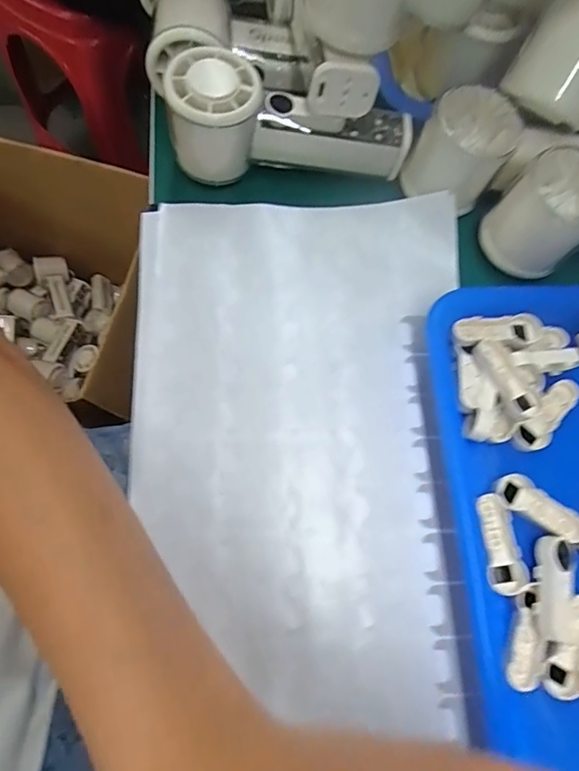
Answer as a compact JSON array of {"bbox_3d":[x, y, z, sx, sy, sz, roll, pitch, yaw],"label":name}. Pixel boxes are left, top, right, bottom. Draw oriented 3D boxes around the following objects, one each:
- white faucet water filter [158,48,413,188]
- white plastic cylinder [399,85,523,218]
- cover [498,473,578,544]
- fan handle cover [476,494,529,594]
[{"bbox_3d":[0.000,-0.171,0.307,0.152,0.062,0.052,-4,71,-2],"label":"white faucet water filter"},{"bbox_3d":[0.107,-0.148,0.302,0.056,0.057,0.053,0,71,-1],"label":"white plastic cylinder"},{"bbox_3d":[0.139,0.069,0.263,0.049,0.009,0.019,36,74,11],"label":"cover"},{"bbox_3d":[0.114,0.085,0.256,0.019,0.004,0.050,-4,71,-2],"label":"fan handle cover"}]

